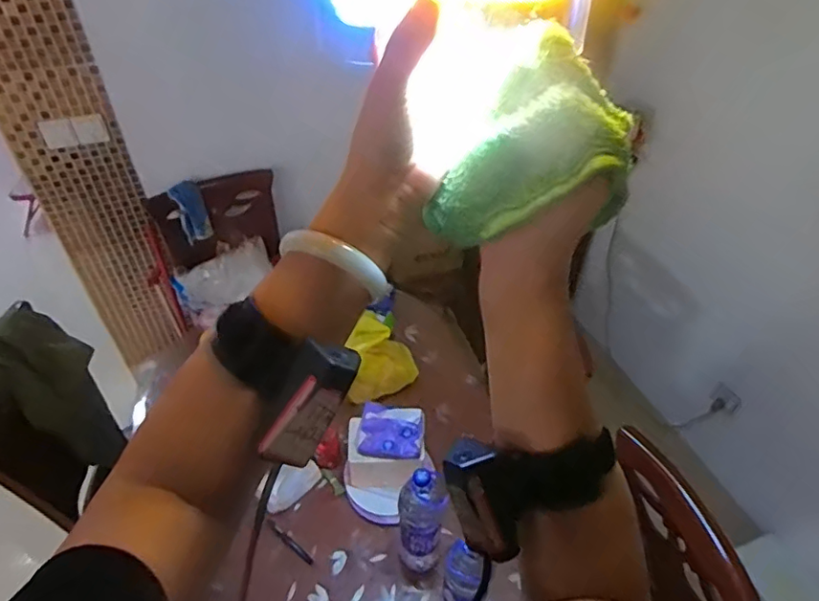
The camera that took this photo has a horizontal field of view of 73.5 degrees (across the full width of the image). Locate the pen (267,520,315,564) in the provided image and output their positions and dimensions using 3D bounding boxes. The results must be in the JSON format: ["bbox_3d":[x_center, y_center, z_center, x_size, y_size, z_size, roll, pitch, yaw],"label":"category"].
[{"bbox_3d":[-0.255,0.518,1.173,0.127,0.007,0.016,36,52,14],"label":"pen"}]

